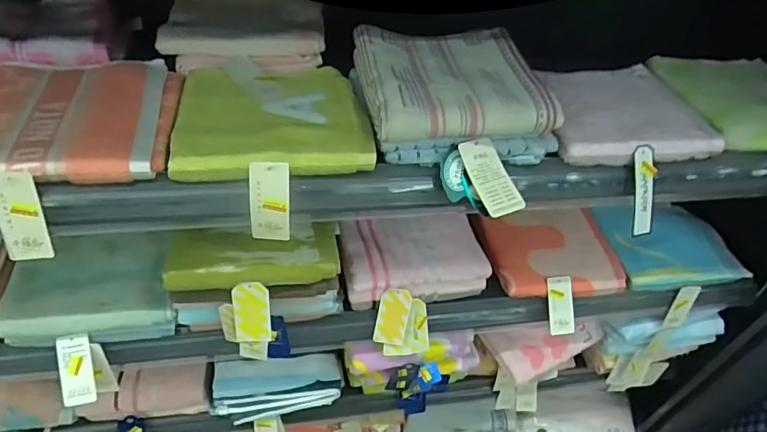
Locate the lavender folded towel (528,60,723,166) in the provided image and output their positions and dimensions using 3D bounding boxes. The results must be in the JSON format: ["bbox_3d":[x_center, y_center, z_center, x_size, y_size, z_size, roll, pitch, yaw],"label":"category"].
[{"bbox_3d":[0.263,-0.122,0.550,0.178,0.027,0.154,-4,45,-11],"label":"lavender folded towel"}]

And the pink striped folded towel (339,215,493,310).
[{"bbox_3d":[0.039,0.056,0.654,0.189,0.071,0.110,-5,45,-13],"label":"pink striped folded towel"}]

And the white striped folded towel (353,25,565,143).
[{"bbox_3d":[0.072,-0.143,0.506,0.191,0.039,0.150,-5,45,-12],"label":"white striped folded towel"}]

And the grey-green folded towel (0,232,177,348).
[{"bbox_3d":[-0.352,0.080,0.600,0.180,0.046,0.143,-3,45,-10],"label":"grey-green folded towel"}]

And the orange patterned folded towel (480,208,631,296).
[{"bbox_3d":[0.254,0.051,0.719,0.192,0.037,0.136,-3,45,-10],"label":"orange patterned folded towel"}]

